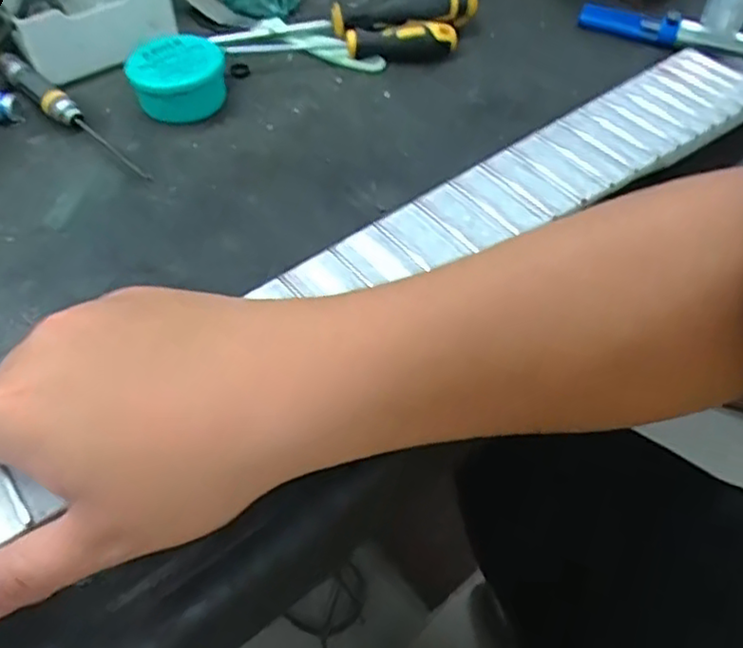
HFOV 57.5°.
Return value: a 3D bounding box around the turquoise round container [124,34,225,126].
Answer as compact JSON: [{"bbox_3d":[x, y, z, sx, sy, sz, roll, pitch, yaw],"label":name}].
[{"bbox_3d":[-0.132,-0.166,0.459,0.059,0.028,0.057,1,55,-1],"label":"turquoise round container"}]

